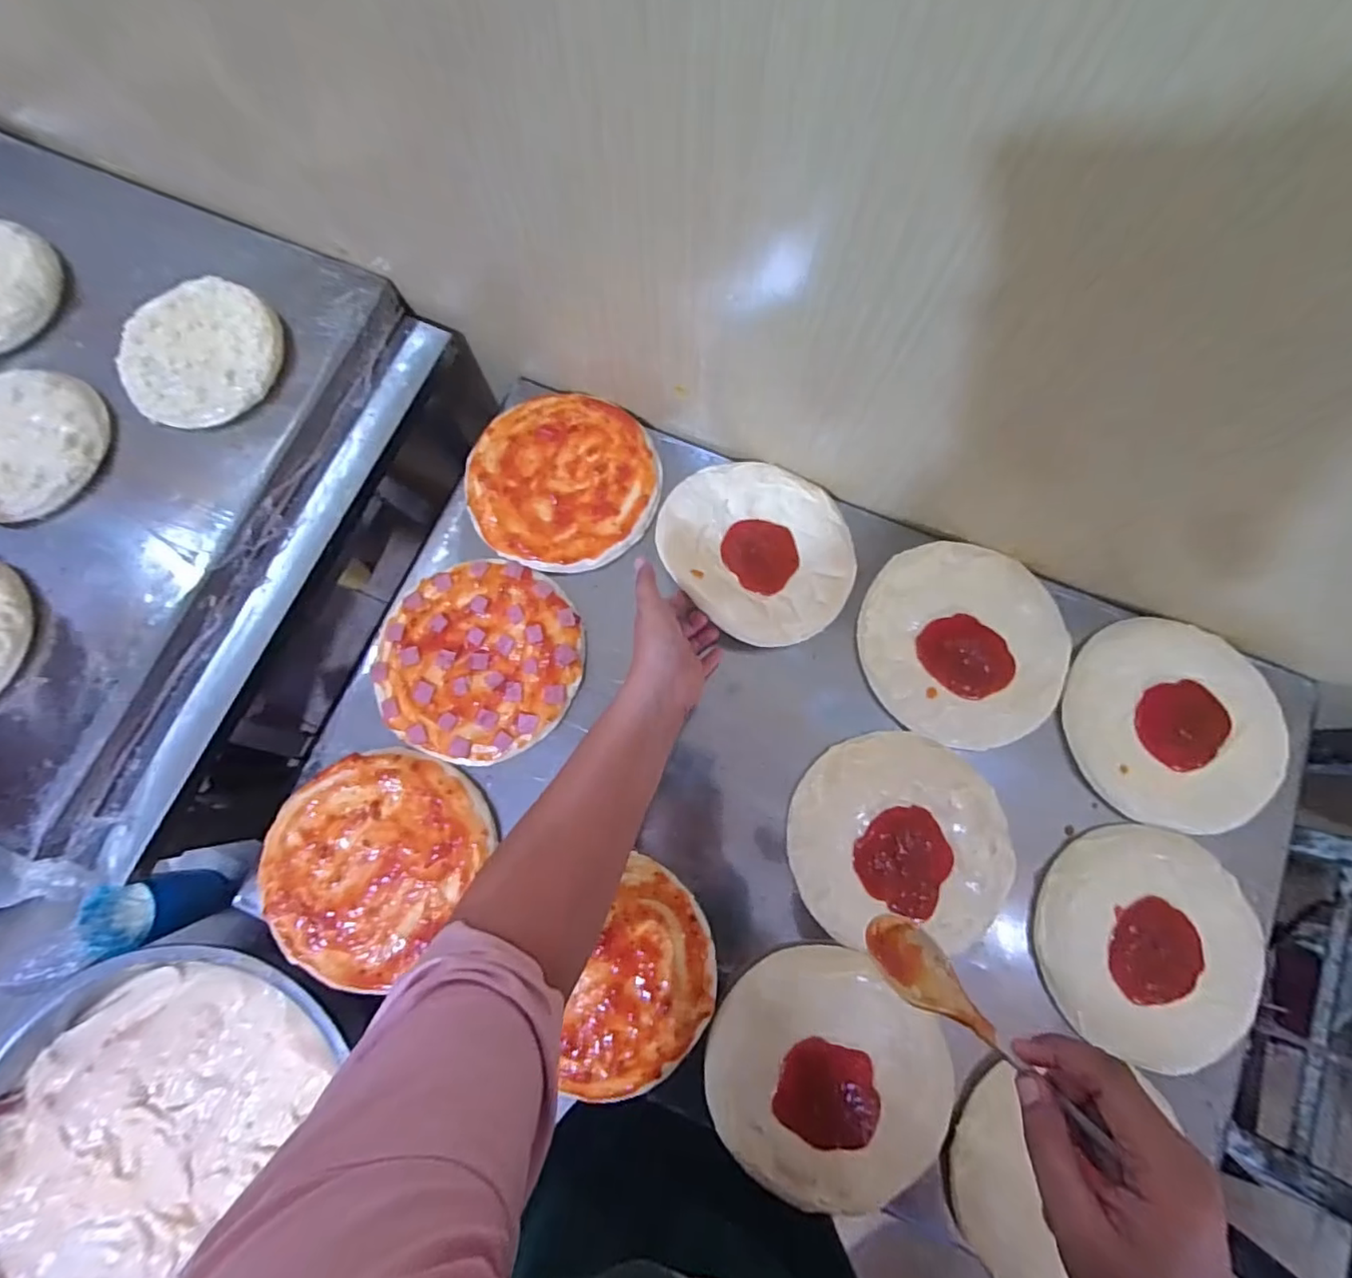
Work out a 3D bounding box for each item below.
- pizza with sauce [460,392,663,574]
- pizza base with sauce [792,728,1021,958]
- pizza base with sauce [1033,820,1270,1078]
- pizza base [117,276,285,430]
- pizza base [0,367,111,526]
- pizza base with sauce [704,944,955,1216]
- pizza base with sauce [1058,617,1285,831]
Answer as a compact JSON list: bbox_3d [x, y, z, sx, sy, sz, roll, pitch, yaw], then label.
[{"bbox_3d":[-0.118,-0.166,0.614,0.193,0.015,0.190,0,78,0],"label":"pizza with sauce"},{"bbox_3d":[0.208,0.181,0.539,0.200,0.016,0.180,5,78,1],"label":"pizza base with sauce"},{"bbox_3d":[0.431,0.274,0.531,0.200,0.021,0.192,19,79,4],"label":"pizza base with sauce"},{"bbox_3d":[-0.451,-0.275,0.566,0.144,0.023,0.141,0,78,0],"label":"pizza base"},{"bbox_3d":[-0.605,-0.185,0.544,0.145,0.018,0.145,0,82,0],"label":"pizza base"},{"bbox_3d":[0.129,0.375,0.501,0.201,0.022,0.190,0,78,0],"label":"pizza base with sauce"},{"bbox_3d":[0.476,0.082,0.561,0.190,0.019,0.184,16,78,3],"label":"pizza base with sauce"}]

